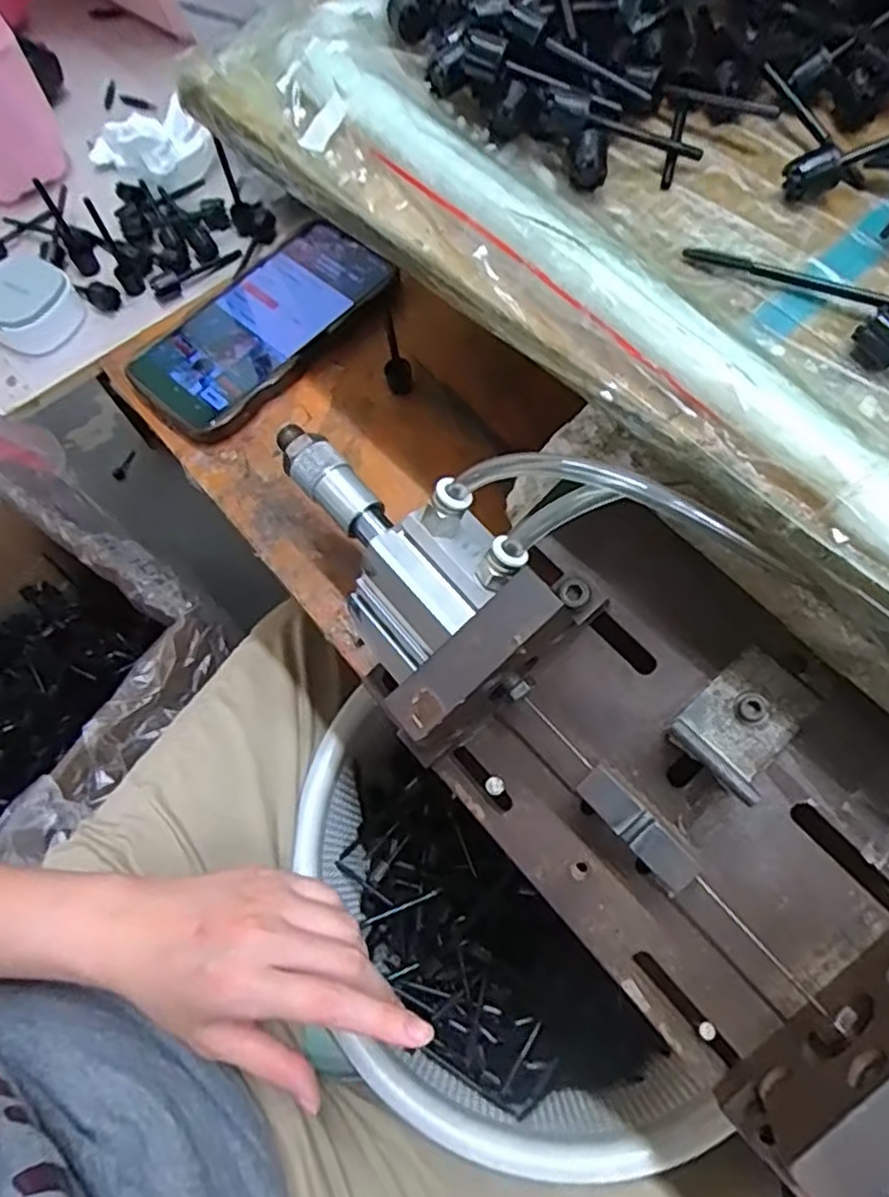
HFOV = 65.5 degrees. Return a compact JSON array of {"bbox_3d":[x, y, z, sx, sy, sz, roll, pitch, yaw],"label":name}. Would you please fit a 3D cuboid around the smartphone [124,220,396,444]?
[{"bbox_3d":[-0.109,-0.168,0.420,0.079,0.017,0.164,39,74,16],"label":"smartphone"}]

